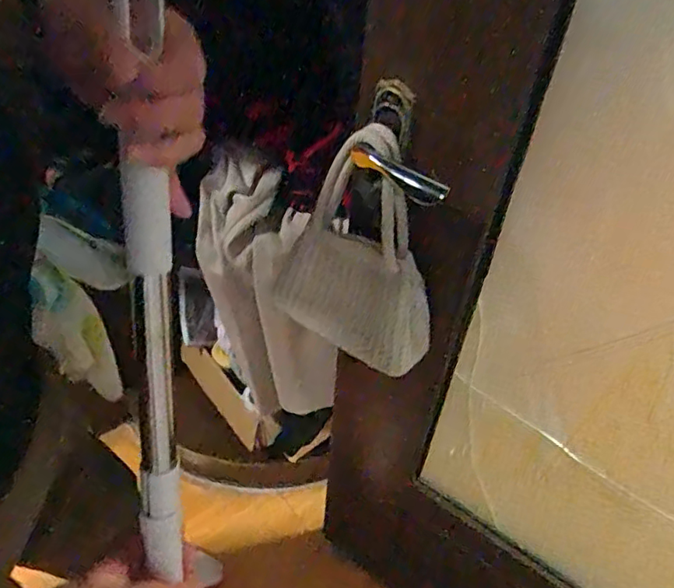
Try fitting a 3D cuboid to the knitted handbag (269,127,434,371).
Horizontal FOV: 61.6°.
[{"bbox_3d":[0.019,-0.040,0.559,0.171,0.237,0.049,29,50,23],"label":"knitted handbag"}]

